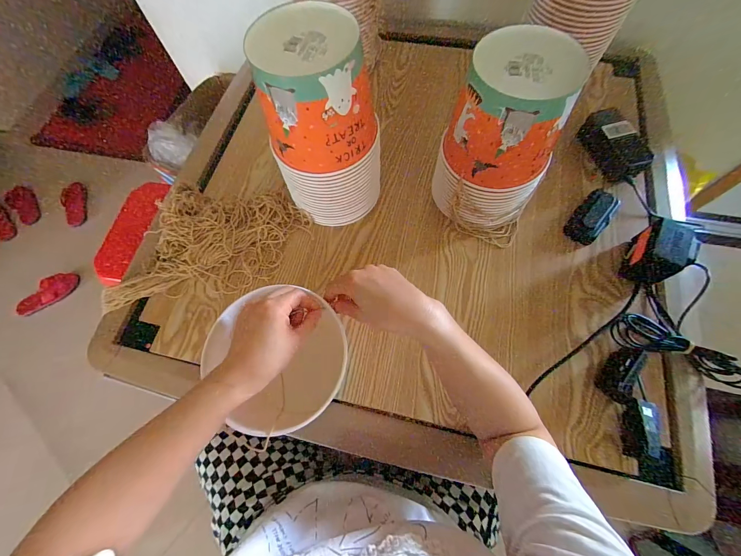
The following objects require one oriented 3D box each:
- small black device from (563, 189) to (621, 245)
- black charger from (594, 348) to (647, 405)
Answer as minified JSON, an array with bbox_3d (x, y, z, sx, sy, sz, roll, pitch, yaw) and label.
[{"bbox_3d":[0.388,-0.112,0.549,0.050,0.023,0.121,37,74,16],"label":"small black device"},{"bbox_3d":[0.340,0.128,0.431,0.039,0.022,0.076,33,73,15],"label":"black charger"}]

